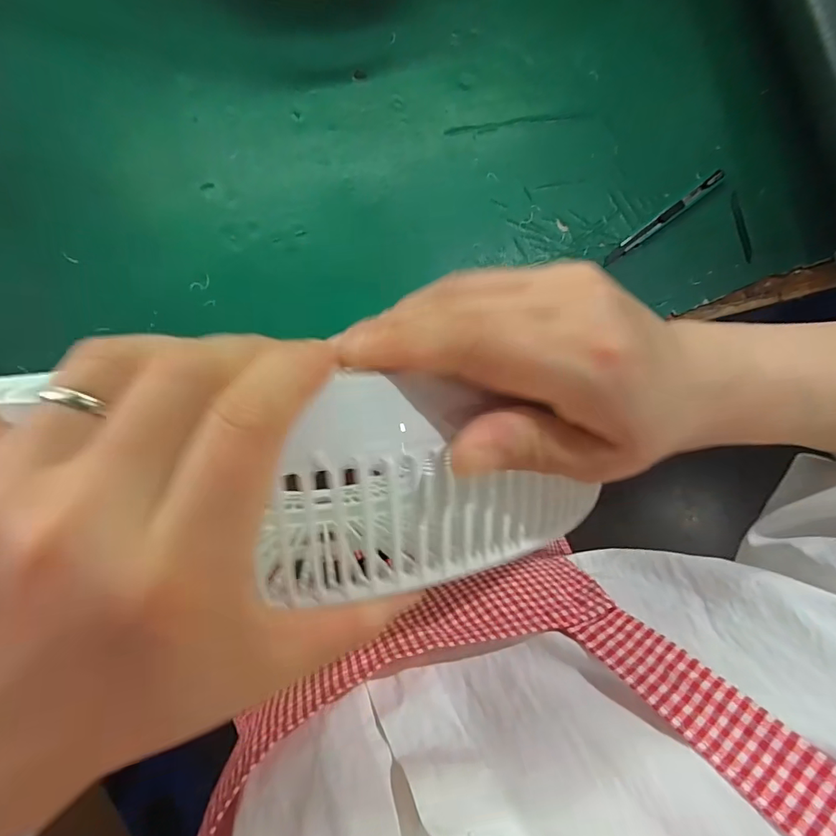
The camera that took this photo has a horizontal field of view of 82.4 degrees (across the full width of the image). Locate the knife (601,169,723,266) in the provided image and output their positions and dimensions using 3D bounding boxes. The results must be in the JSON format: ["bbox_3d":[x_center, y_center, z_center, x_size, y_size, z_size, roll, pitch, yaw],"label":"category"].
[{"bbox_3d":[0.268,-0.217,0.515,0.167,0.008,0.013,-37,92,-5],"label":"knife"}]

